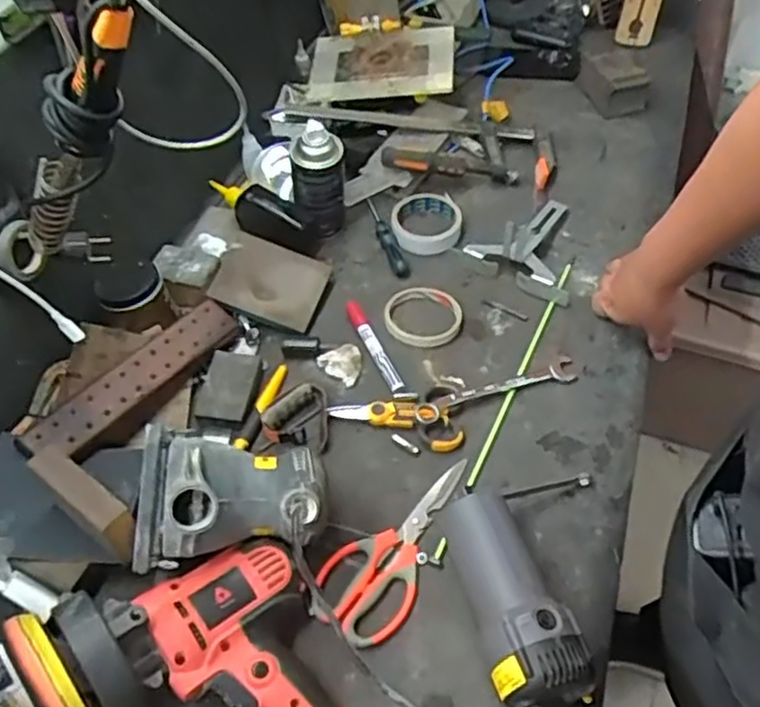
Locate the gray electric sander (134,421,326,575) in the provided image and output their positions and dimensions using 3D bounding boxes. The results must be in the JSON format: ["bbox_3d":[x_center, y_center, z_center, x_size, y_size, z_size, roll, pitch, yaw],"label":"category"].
[{"bbox_3d":[-0.123,0.104,0.590,0.153,0.097,0.124,-6,51,-3],"label":"gray electric sander"}]

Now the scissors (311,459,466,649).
[{"bbox_3d":[0.021,0.173,0.657,0.081,0.010,0.200,30,58,23],"label":"scissors"}]

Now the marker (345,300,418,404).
[{"bbox_3d":[-0.003,-0.006,0.792,0.023,0.015,0.156,-21,53,-14],"label":"marker"}]

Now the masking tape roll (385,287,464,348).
[{"bbox_3d":[0.049,-0.047,0.822,0.084,0.014,0.089,-1,51,1],"label":"masking tape roll"}]

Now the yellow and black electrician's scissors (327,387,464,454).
[{"bbox_3d":[0.020,0.074,0.729,0.128,0.014,0.072,-11,52,-6],"label":"yellow and black electrician's scissors"}]

